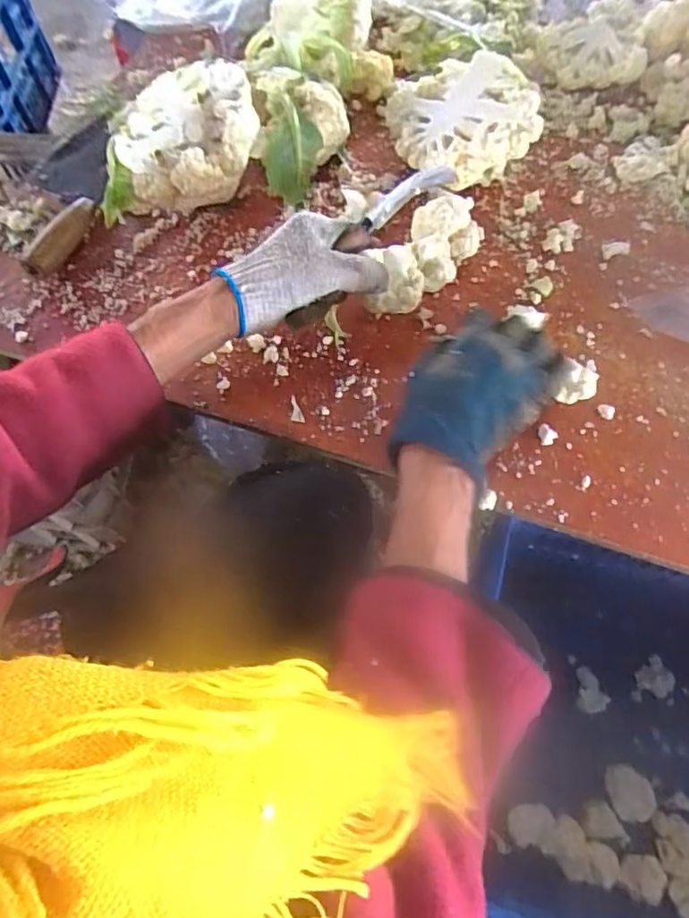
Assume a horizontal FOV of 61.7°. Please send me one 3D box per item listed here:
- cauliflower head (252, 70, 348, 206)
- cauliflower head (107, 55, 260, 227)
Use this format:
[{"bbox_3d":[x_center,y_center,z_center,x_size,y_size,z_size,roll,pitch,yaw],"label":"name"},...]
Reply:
[{"bbox_3d":[-0.045,-0.334,0.594,0.096,0.071,0.108,-2,65,-1],"label":"cauliflower head"},{"bbox_3d":[-0.160,-0.300,0.567,0.149,0.094,0.122,-7,65,-3],"label":"cauliflower head"}]

